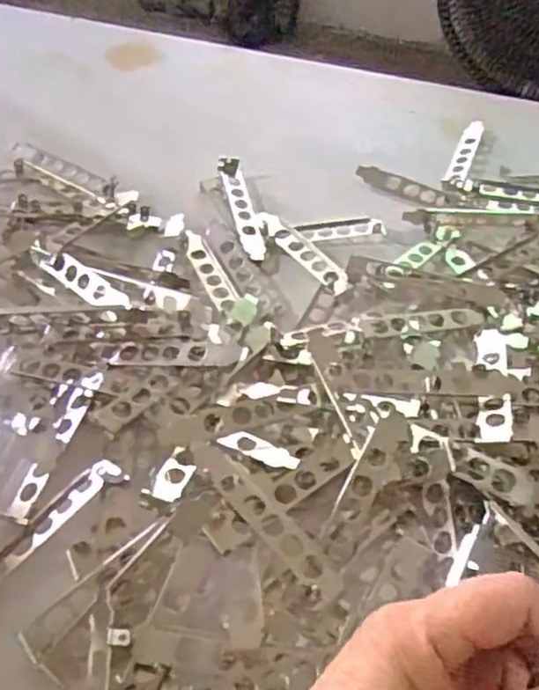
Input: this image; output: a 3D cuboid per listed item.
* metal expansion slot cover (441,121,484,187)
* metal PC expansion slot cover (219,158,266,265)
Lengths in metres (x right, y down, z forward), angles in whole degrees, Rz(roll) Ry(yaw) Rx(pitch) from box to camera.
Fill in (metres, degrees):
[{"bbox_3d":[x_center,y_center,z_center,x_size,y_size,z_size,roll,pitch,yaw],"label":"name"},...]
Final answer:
[{"bbox_3d":[0.185,-0.180,0.645,0.019,0.006,0.114,20,52,12],"label":"metal expansion slot cover"},{"bbox_3d":[-0.024,-0.118,0.581,0.020,0.019,0.127,-7,52,-10],"label":"metal PC expansion slot cover"}]

